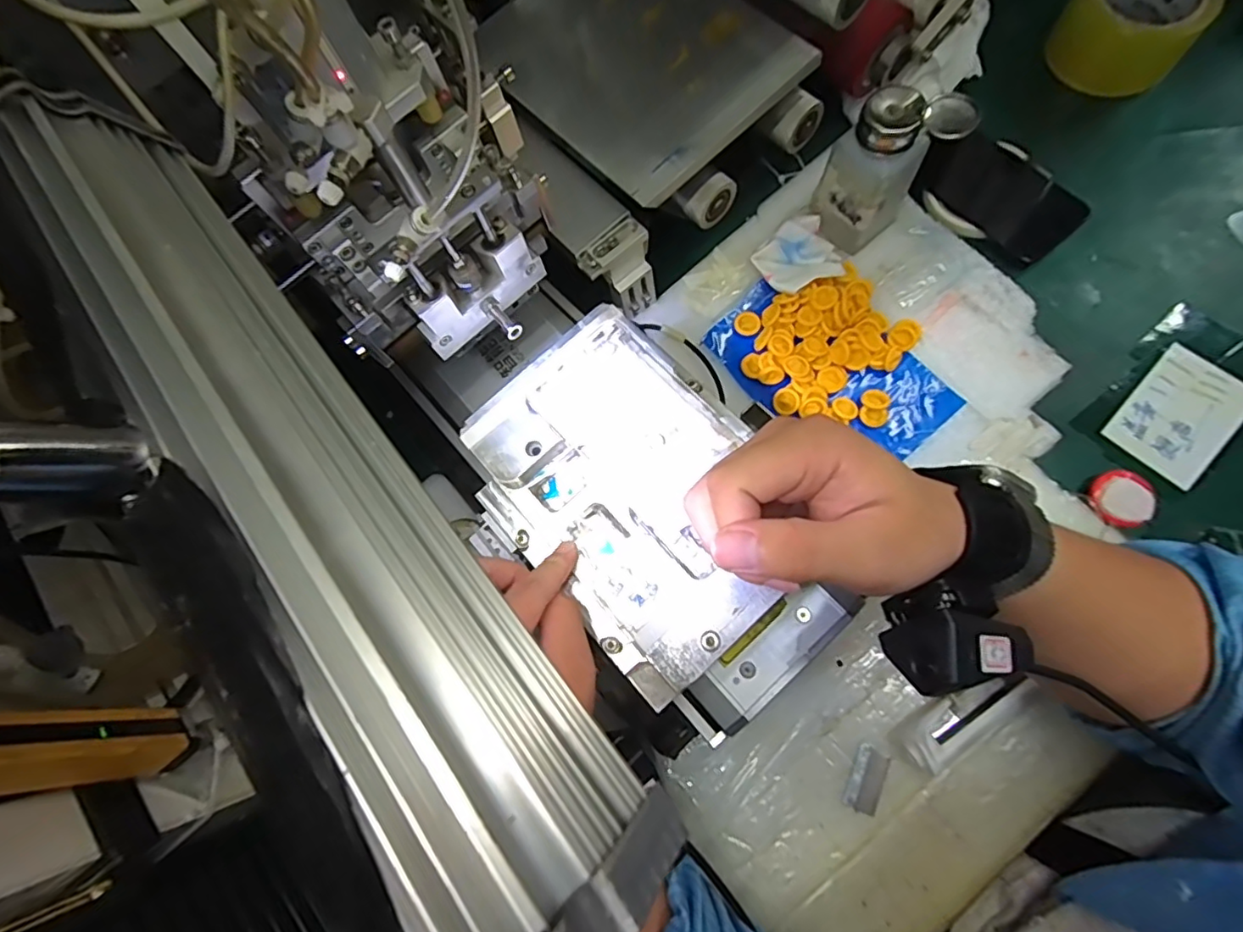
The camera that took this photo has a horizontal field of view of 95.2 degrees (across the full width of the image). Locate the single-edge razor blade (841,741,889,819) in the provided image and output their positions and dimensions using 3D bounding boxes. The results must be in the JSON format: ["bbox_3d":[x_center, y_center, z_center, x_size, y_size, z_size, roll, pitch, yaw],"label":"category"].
[{"bbox_3d":[0.159,0.203,0.369,0.020,0.007,0.041,20,78,11],"label":"single-edge razor blade"}]

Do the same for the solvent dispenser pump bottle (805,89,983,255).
[{"bbox_3d":[0.192,-0.213,0.411,0.068,0.106,0.057,-28,74,-3],"label":"solvent dispenser pump bottle"}]

